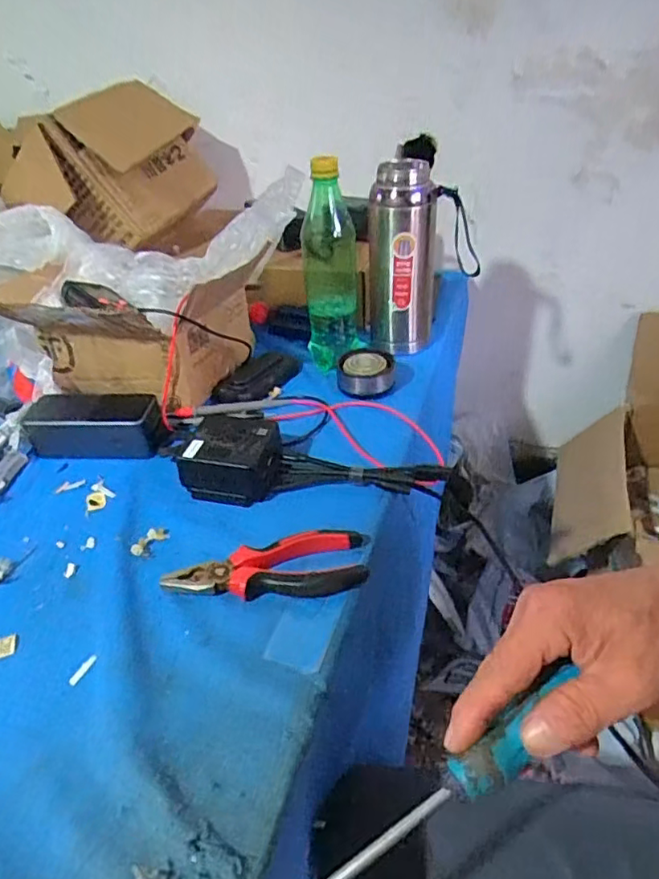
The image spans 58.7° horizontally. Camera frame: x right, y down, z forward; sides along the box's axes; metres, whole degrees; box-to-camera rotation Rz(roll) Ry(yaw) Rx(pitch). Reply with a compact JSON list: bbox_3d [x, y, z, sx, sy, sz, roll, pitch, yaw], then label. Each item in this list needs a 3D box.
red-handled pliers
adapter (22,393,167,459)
[{"bbox_3d":[-0.048,0.098,0.462,0.156,0.021,0.056,-4,37,-1],"label":"red-handled pliers"},{"bbox_3d":[-0.243,-0.018,0.621,0.141,0.052,0.063,1,37,5],"label":"adapter"}]

